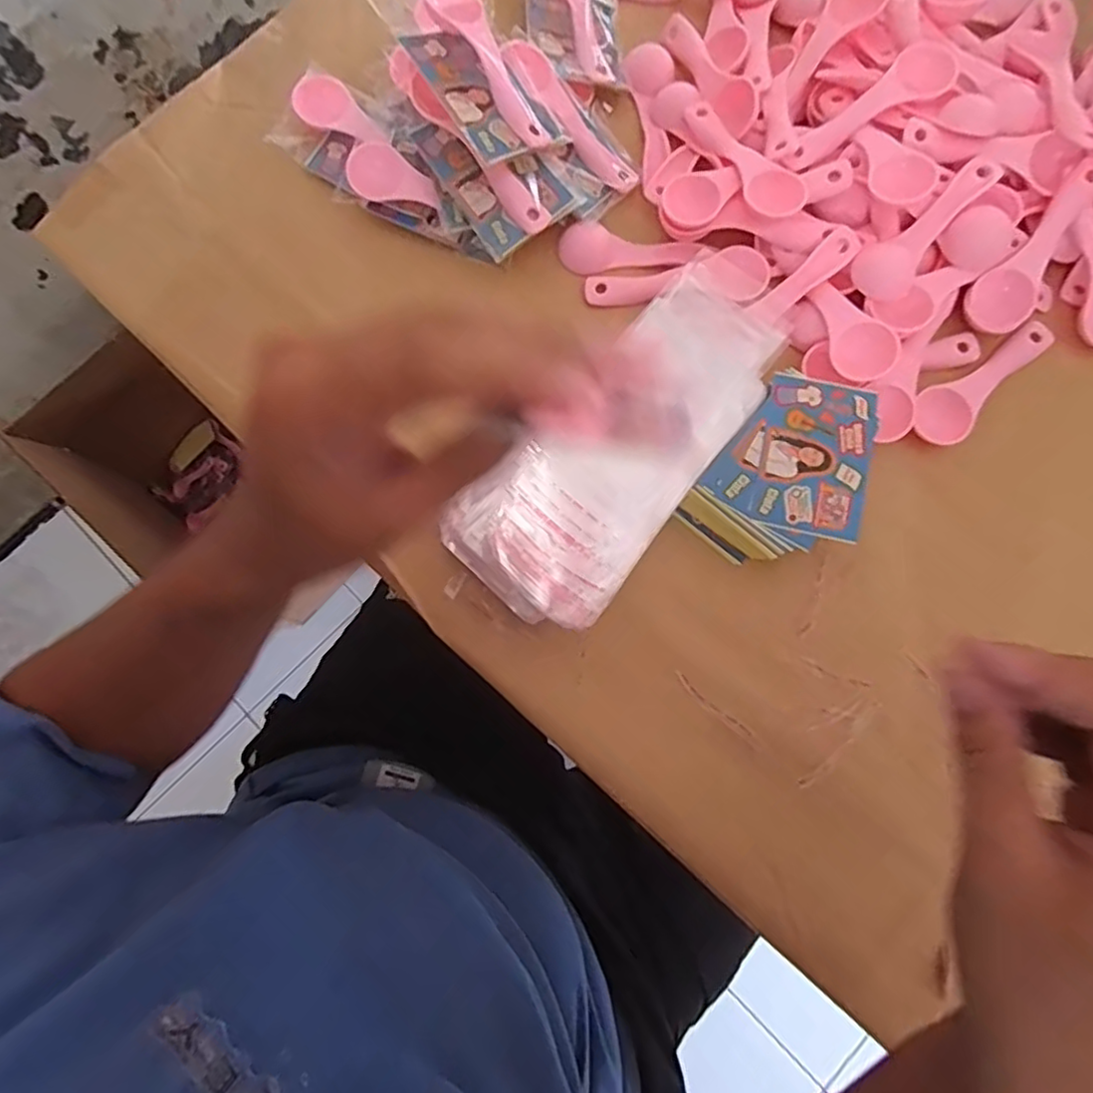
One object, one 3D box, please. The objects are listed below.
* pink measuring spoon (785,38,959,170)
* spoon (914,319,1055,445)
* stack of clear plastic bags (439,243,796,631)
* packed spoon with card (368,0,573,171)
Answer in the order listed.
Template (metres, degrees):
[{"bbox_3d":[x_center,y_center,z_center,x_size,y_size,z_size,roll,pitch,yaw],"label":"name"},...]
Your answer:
[{"bbox_3d":[0.196,-0.266,0.384,0.115,0.015,0.034,-33,81,6],"label":"pink measuring spoon"},{"bbox_3d":[0.267,-0.099,0.385,0.110,0.018,0.034,-35,82,-7],"label":"spoon"},{"bbox_3d":[0.055,-0.065,0.369,0.095,0.034,0.245,41,81,6],"label":"stack of clear plastic bags"},{"bbox_3d":[-0.045,-0.281,0.374,0.057,0.024,0.120,-38,95,-7],"label":"packed spoon with card"}]

